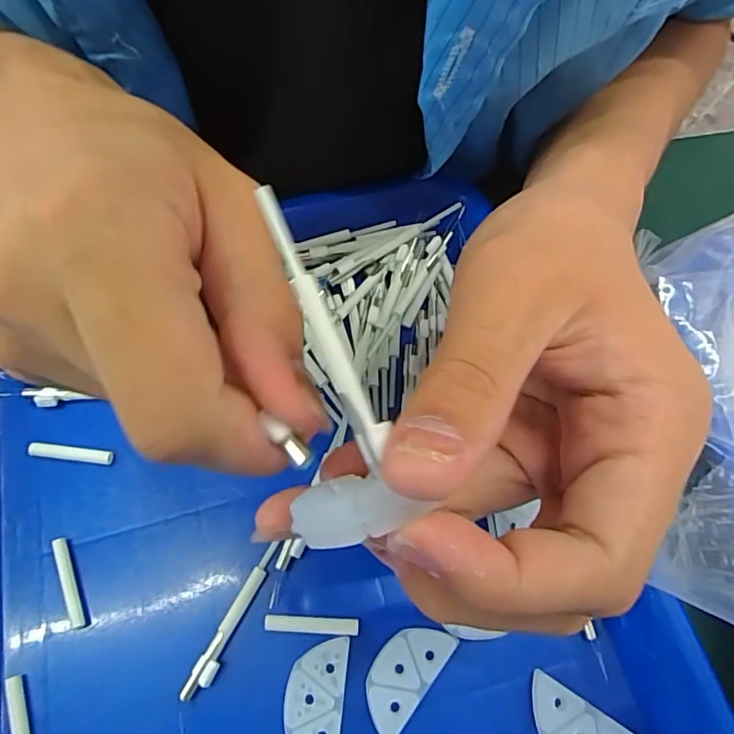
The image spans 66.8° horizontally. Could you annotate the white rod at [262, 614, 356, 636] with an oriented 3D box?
[{"bbox_3d":[-0.020,0.093,0.200,0.033,0.004,0.006,3,66,1],"label":"white rod"}]

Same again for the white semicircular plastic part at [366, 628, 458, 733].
[{"bbox_3d":[0.012,0.106,0.194,0.020,0.005,0.038,36,71,14],"label":"white semicircular plastic part"}]

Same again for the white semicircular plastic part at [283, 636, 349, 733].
[{"bbox_3d":[-0.018,0.114,0.190,0.020,0.004,0.038,5,66,2],"label":"white semicircular plastic part"}]

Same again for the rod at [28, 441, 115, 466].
[{"bbox_3d":[-0.121,0.035,0.228,0.034,0.004,0.006,6,66,2],"label":"rod"}]

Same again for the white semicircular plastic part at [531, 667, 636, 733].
[{"bbox_3d":[0.071,0.122,0.186,0.037,0.007,0.019,31,70,12],"label":"white semicircular plastic part"}]

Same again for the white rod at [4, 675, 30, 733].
[{"bbox_3d":[-0.117,0.123,0.188,0.005,0.004,0.033,-21,68,-9],"label":"white rod"}]

